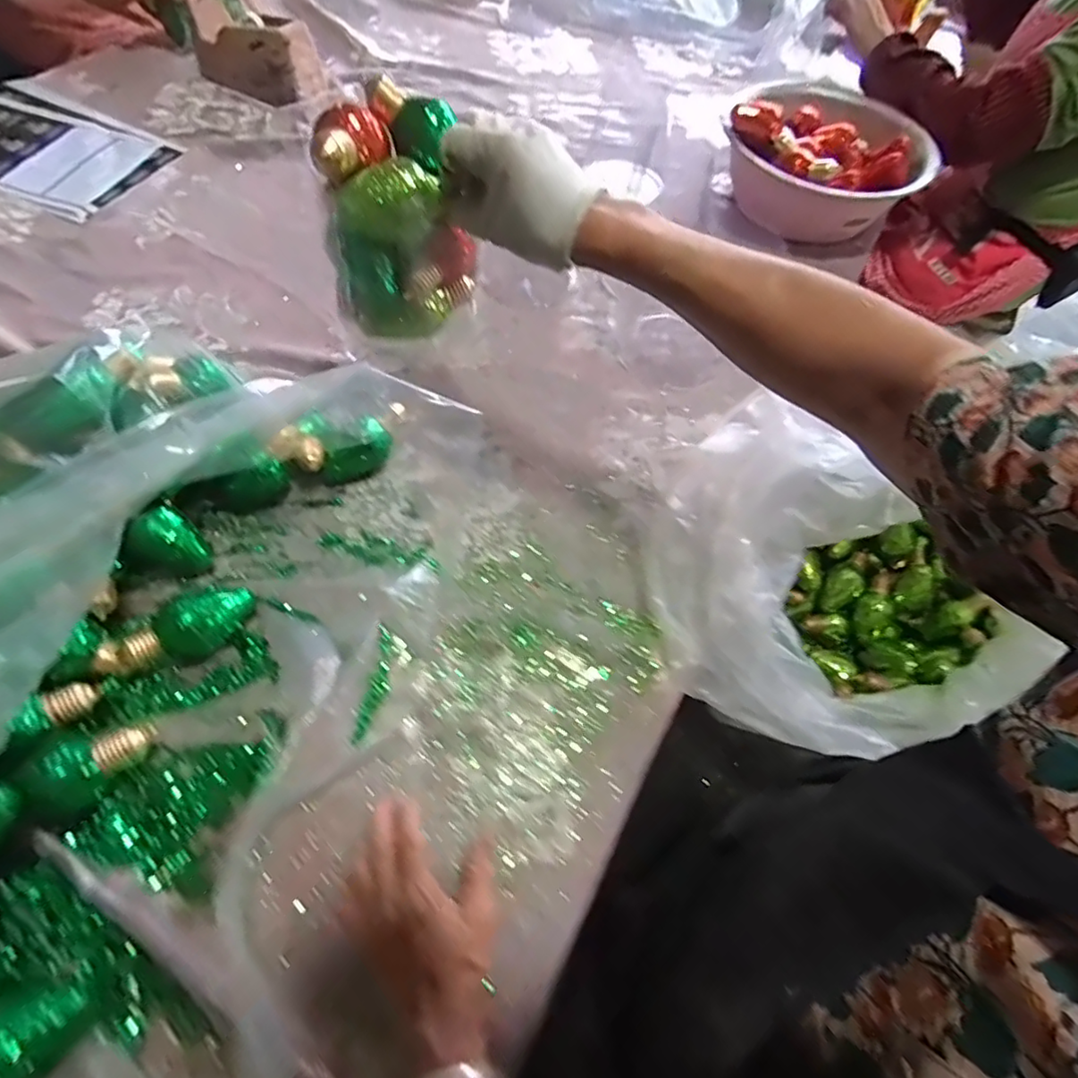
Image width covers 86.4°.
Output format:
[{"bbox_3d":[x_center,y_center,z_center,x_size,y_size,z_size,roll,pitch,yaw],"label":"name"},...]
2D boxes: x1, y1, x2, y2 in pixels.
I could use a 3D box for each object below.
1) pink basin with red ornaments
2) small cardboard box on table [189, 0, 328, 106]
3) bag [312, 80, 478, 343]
[{"bbox_3d":[0.395,-0.523,0.811,0.253,0.118,0.283,26,62,8],"label":"pink basin with red ornaments"},{"bbox_3d":[-0.438,-0.748,0.881,0.216,0.086,0.075,28,62,9],"label":"small cardboard box on table"},{"bbox_3d":[-0.107,-0.241,0.441,0.104,0.146,0.092,-11,61,-11],"label":"bag"}]

